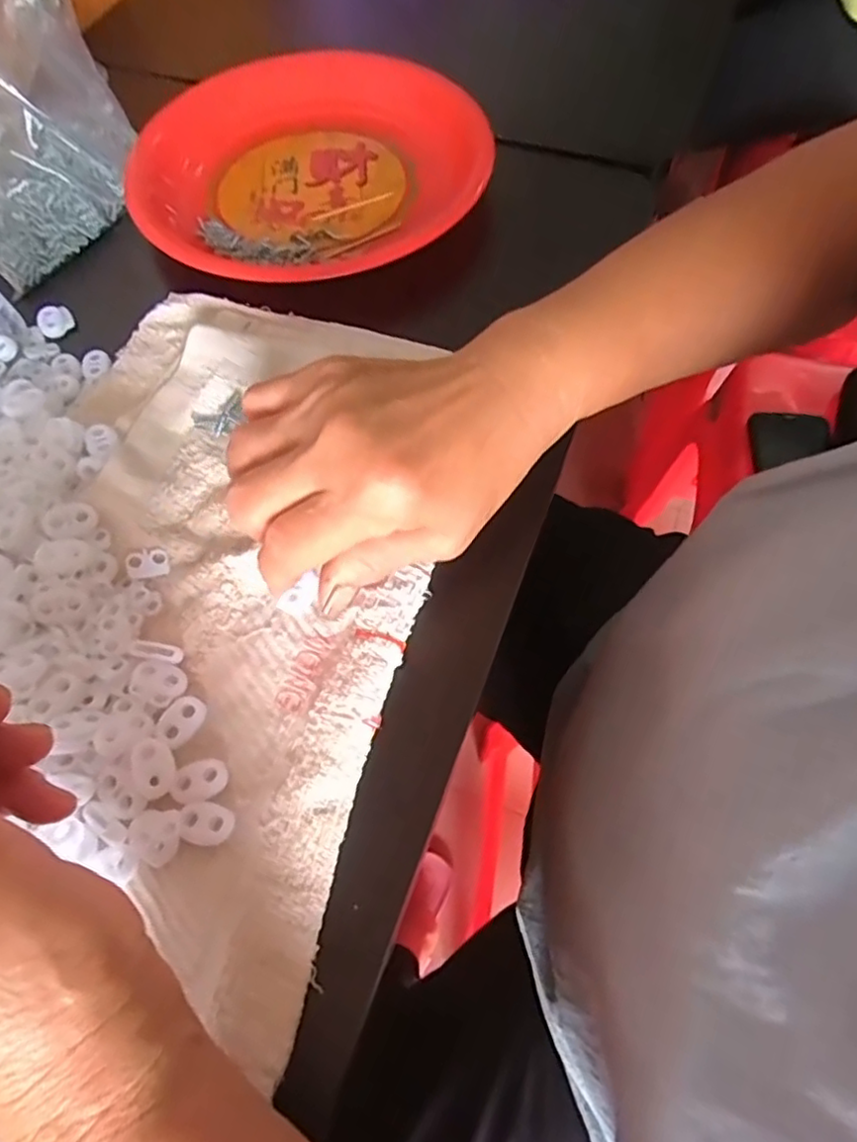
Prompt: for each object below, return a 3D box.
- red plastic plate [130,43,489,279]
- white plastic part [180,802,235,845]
[{"bbox_3d":[-0.068,-0.280,0.416,0.208,0.033,0.245,6,64,5],"label":"red plastic plate"},{"bbox_3d":[-0.084,0.095,0.241,0.020,0.004,0.015,5,64,5],"label":"white plastic part"}]

